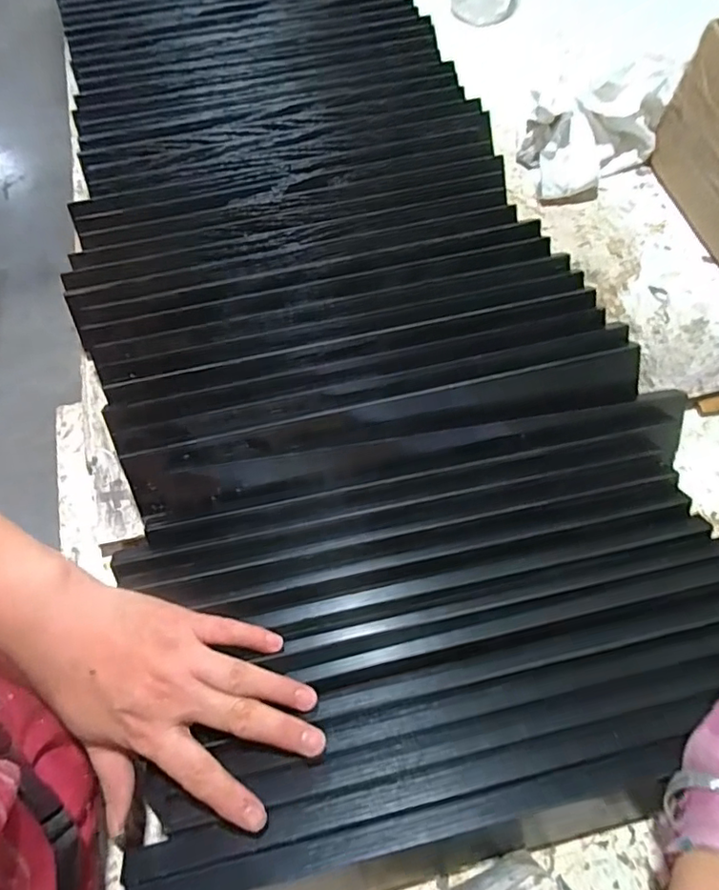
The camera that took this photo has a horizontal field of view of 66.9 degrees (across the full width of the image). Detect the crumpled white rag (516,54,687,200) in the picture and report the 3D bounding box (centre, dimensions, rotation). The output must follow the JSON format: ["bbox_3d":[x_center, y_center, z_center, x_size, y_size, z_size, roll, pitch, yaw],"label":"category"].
[{"bbox_3d":[0.231,-0.311,0.530,0.144,0.066,0.085,-32,70,-15],"label":"crumpled white rag"}]

